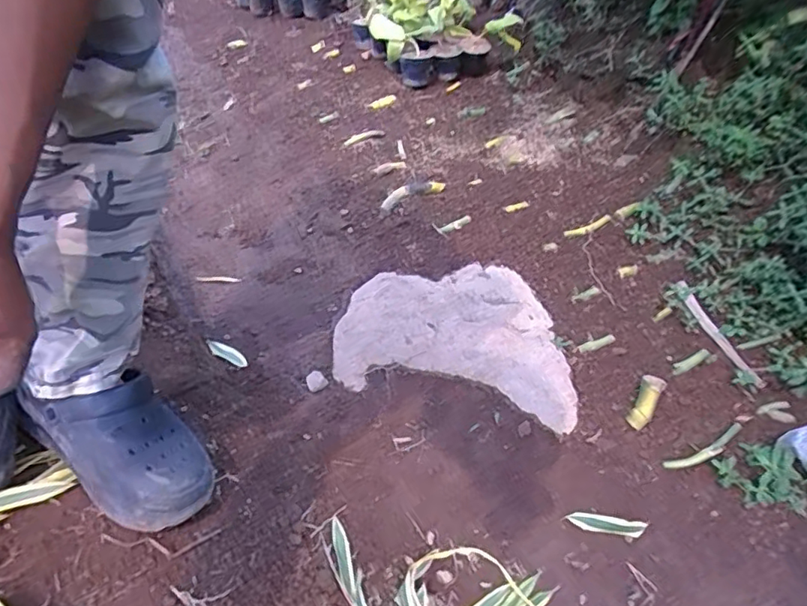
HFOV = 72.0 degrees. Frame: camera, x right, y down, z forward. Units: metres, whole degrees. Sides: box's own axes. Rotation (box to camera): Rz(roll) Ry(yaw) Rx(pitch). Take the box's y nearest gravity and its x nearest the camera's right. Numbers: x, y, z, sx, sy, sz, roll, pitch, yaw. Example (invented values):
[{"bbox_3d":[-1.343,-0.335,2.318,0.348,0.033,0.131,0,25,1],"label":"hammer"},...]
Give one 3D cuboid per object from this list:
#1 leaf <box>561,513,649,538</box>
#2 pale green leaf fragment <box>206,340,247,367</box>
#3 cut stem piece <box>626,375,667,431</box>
[{"bbox_3d":[0.276,0.300,0.753,0.106,0.011,0.020,10,44,-1],"label":"leaf"},{"bbox_3d":[-0.307,0.086,0.954,0.103,0.009,0.024,21,49,31],"label":"pale green leaf fragment"},{"bbox_3d":[0.380,0.156,0.870,0.033,0.028,0.088,24,85,18],"label":"cut stem piece"}]

